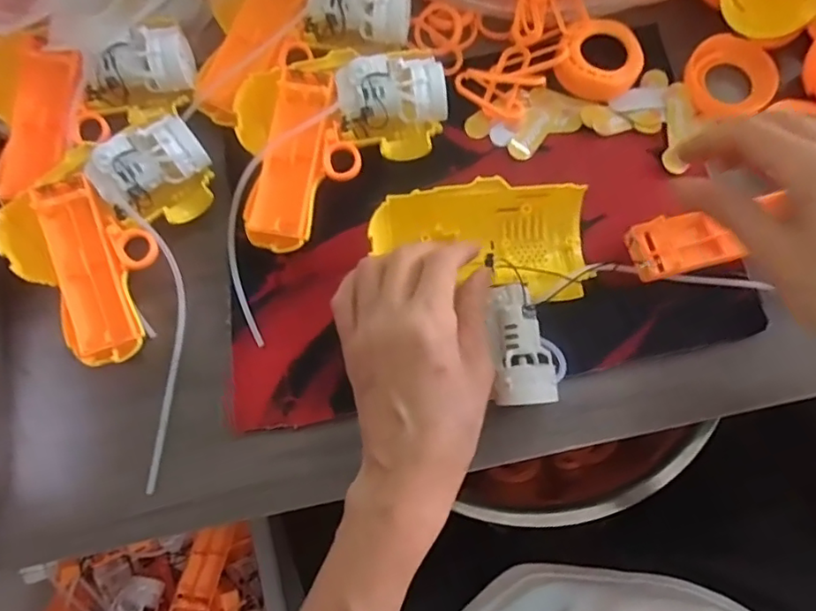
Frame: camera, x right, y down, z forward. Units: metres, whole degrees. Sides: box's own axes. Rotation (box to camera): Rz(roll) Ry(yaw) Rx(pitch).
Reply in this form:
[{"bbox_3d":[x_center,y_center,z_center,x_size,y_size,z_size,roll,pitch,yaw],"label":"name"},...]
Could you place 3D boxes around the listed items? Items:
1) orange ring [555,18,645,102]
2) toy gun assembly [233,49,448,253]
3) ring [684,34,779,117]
[{"bbox_3d":[0.131,-0.166,0.381,0.053,0.012,0.056,-1,75,3],"label":"orange ring"},{"bbox_3d":[-0.041,-0.105,0.357,0.132,0.033,0.116,-11,74,0],"label":"toy gun assembly"},{"bbox_3d":[0.215,-0.152,0.381,0.057,0.015,0.055,-1,75,3],"label":"ring"}]

